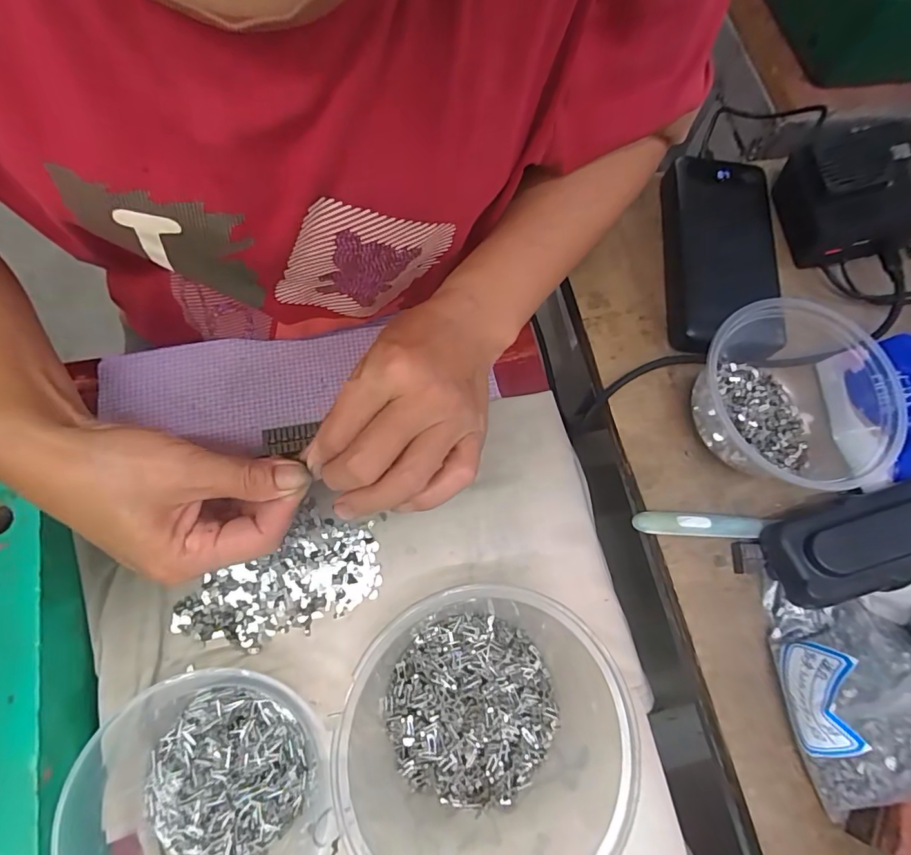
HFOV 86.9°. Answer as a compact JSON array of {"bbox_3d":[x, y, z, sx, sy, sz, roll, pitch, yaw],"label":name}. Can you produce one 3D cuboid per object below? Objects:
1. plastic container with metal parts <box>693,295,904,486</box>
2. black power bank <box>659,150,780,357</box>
[{"bbox_3d":[0.205,-0.017,0.297,0.116,0.060,0.109,1,73,-5],"label":"plastic container with metal parts"},{"bbox_3d":[0.195,-0.128,0.355,0.073,0.026,0.157,4,73,-4],"label":"black power bank"}]

